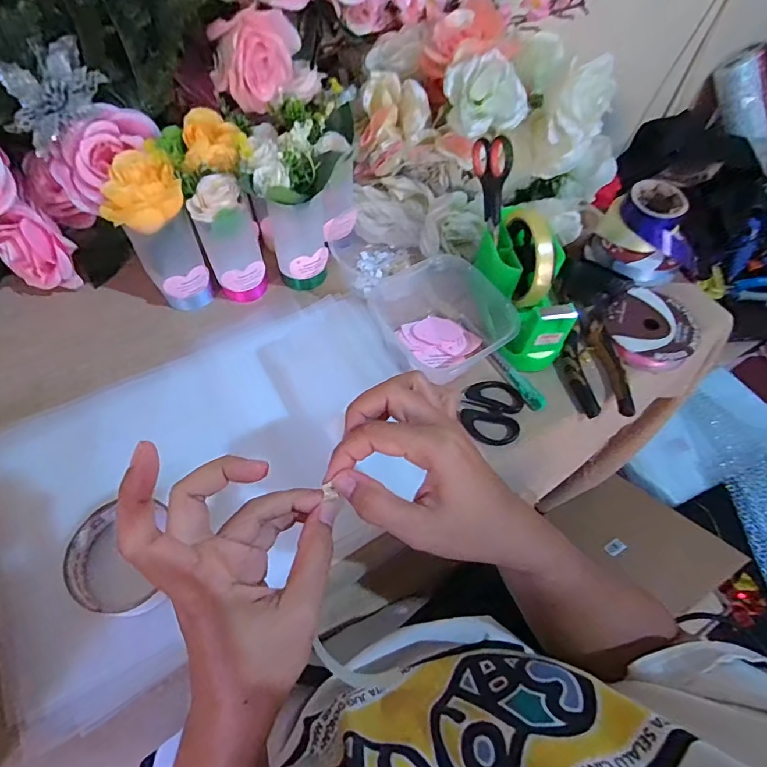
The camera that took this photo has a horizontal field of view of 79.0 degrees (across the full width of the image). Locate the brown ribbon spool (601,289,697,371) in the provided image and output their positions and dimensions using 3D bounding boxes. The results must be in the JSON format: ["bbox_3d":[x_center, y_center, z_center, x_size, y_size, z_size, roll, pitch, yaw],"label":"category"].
[{"bbox_3d":[0.281,-0.059,0.488,0.098,0.017,0.087,-35,68,-23],"label":"brown ribbon spool"}]

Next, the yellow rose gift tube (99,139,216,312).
[{"bbox_3d":[-0.205,-0.134,0.439,0.061,0.152,0.048,-13,61,-13],"label":"yellow rose gift tube"}]

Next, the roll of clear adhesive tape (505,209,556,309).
[{"bbox_3d":[0.140,-0.117,0.457,0.022,0.092,0.085,-7,60,-10],"label":"roll of clear adhesive tape"}]

